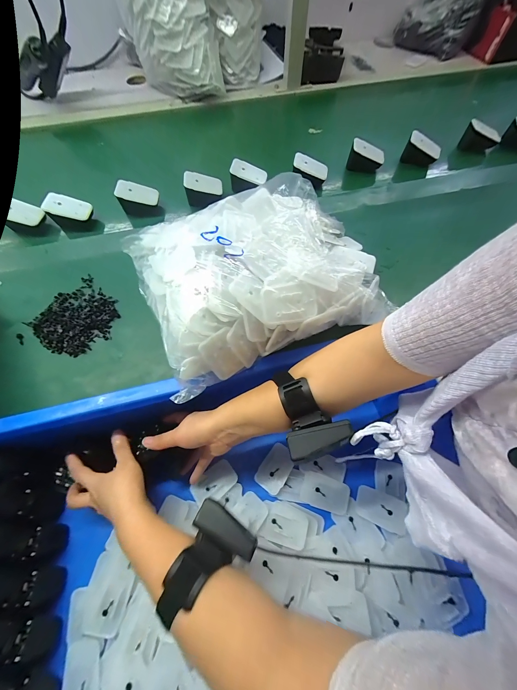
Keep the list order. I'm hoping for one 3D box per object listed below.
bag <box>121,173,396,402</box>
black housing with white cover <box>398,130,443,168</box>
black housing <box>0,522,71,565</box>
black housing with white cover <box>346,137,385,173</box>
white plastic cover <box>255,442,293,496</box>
[{"bbox_3d":[0.008,-0.110,0.342,0.313,0.108,0.230,-22,67,-10],"label":"bag"},{"bbox_3d":[0.339,-0.402,0.520,0.068,0.055,0.021,17,66,8],"label":"black housing with white cover"},{"bbox_3d":[-0.324,0.270,0.336,0.061,0.107,0.047,-23,49,19],"label":"black housing"},{"bbox_3d":[0.221,-0.388,0.515,0.068,0.051,0.028,10,66,5],"label":"black housing with white cover"},{"bbox_3d":[0.029,0.200,0.407,0.043,0.007,0.069,33,69,14],"label":"white plastic cover"}]

